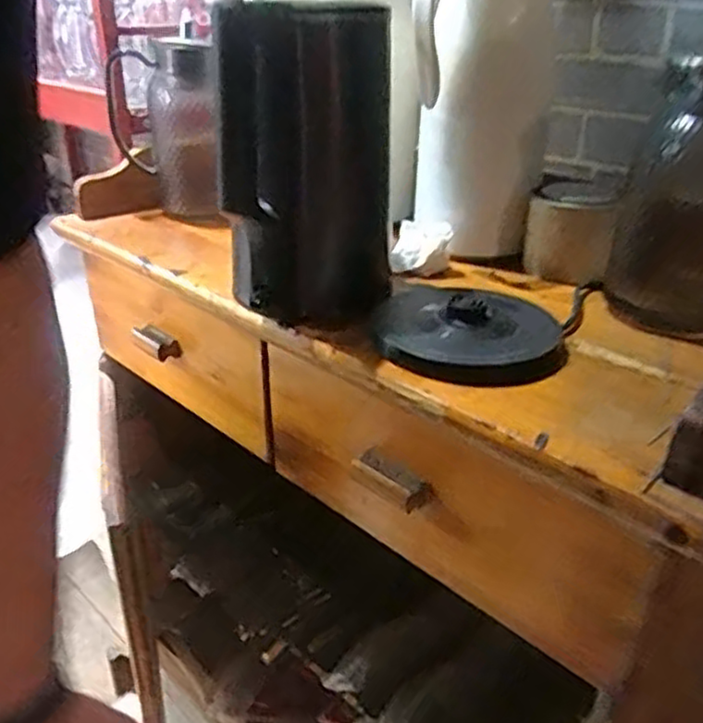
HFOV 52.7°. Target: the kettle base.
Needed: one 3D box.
[{"bbox_3d":[0.093,-0.027,0.556,0.145,0.033,0.120,5,28,9],"label":"kettle base"}]

